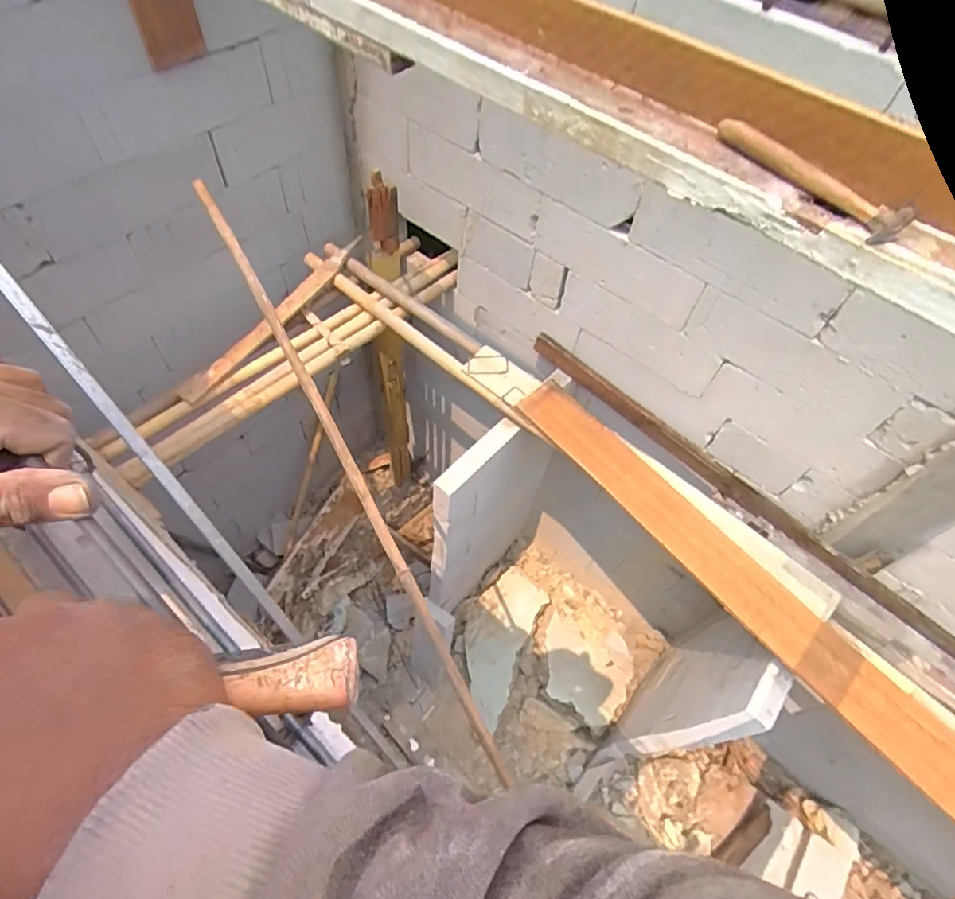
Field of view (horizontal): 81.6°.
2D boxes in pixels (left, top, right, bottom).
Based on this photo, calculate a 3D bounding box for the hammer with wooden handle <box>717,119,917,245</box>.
[{"bbox_3d":[0.487,-0.403,0.807,0.089,0.030,0.306,-28,63,-21],"label":"hammer with wooden handle"}]

